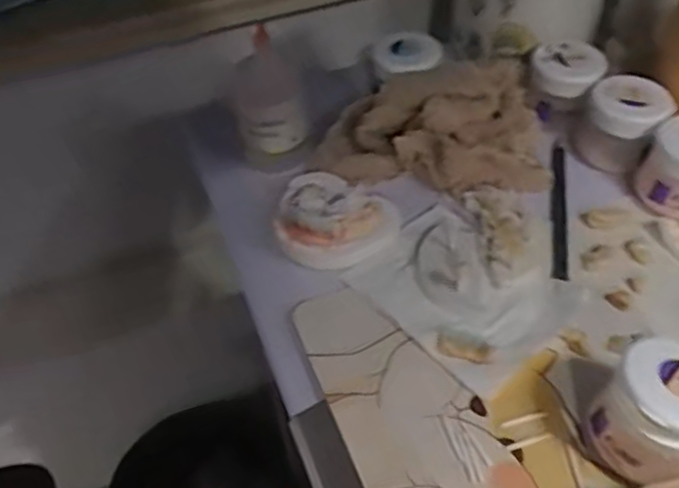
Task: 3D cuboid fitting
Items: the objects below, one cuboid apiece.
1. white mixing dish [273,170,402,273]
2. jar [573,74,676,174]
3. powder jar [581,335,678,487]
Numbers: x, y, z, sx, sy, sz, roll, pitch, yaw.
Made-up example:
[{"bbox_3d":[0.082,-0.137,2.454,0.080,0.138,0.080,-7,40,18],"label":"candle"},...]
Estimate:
[{"bbox_3d":[-0.007,-0.019,0.421,0.079,0.025,0.071,31,57,27],"label":"white mixing dish"},{"bbox_3d":[0.194,-0.084,0.451,0.051,0.050,0.043,22,53,22],"label":"jar"},{"bbox_3d":[0.147,0.079,0.302,0.052,0.056,0.048,-2,48,2],"label":"powder jar"}]

